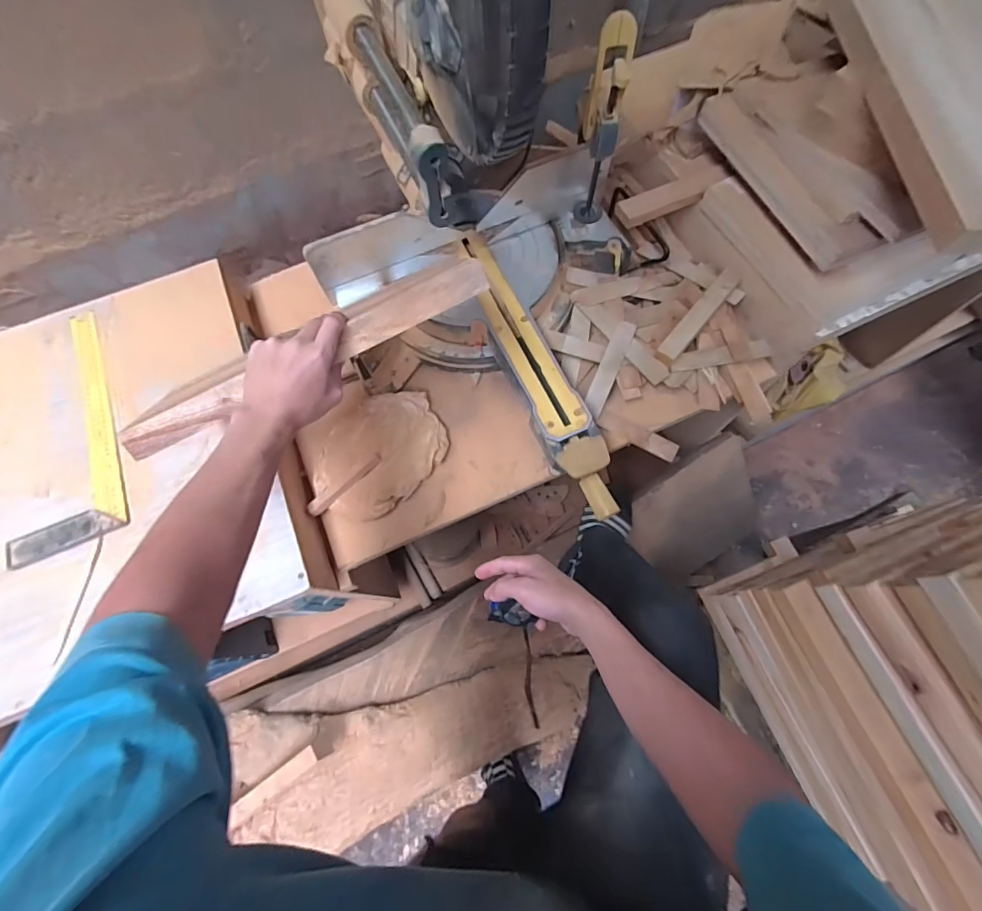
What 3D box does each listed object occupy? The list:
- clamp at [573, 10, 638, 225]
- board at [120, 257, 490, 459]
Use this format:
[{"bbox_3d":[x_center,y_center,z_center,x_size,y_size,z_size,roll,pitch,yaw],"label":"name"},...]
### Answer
[{"bbox_3d":[0.160,-0.462,0.660,0.054,0.265,0.048,-2,69,1],"label":"clamp"},{"bbox_3d":[-0.194,-0.111,0.487,0.413,0.047,0.013,-27,28,-4],"label":"board"}]

